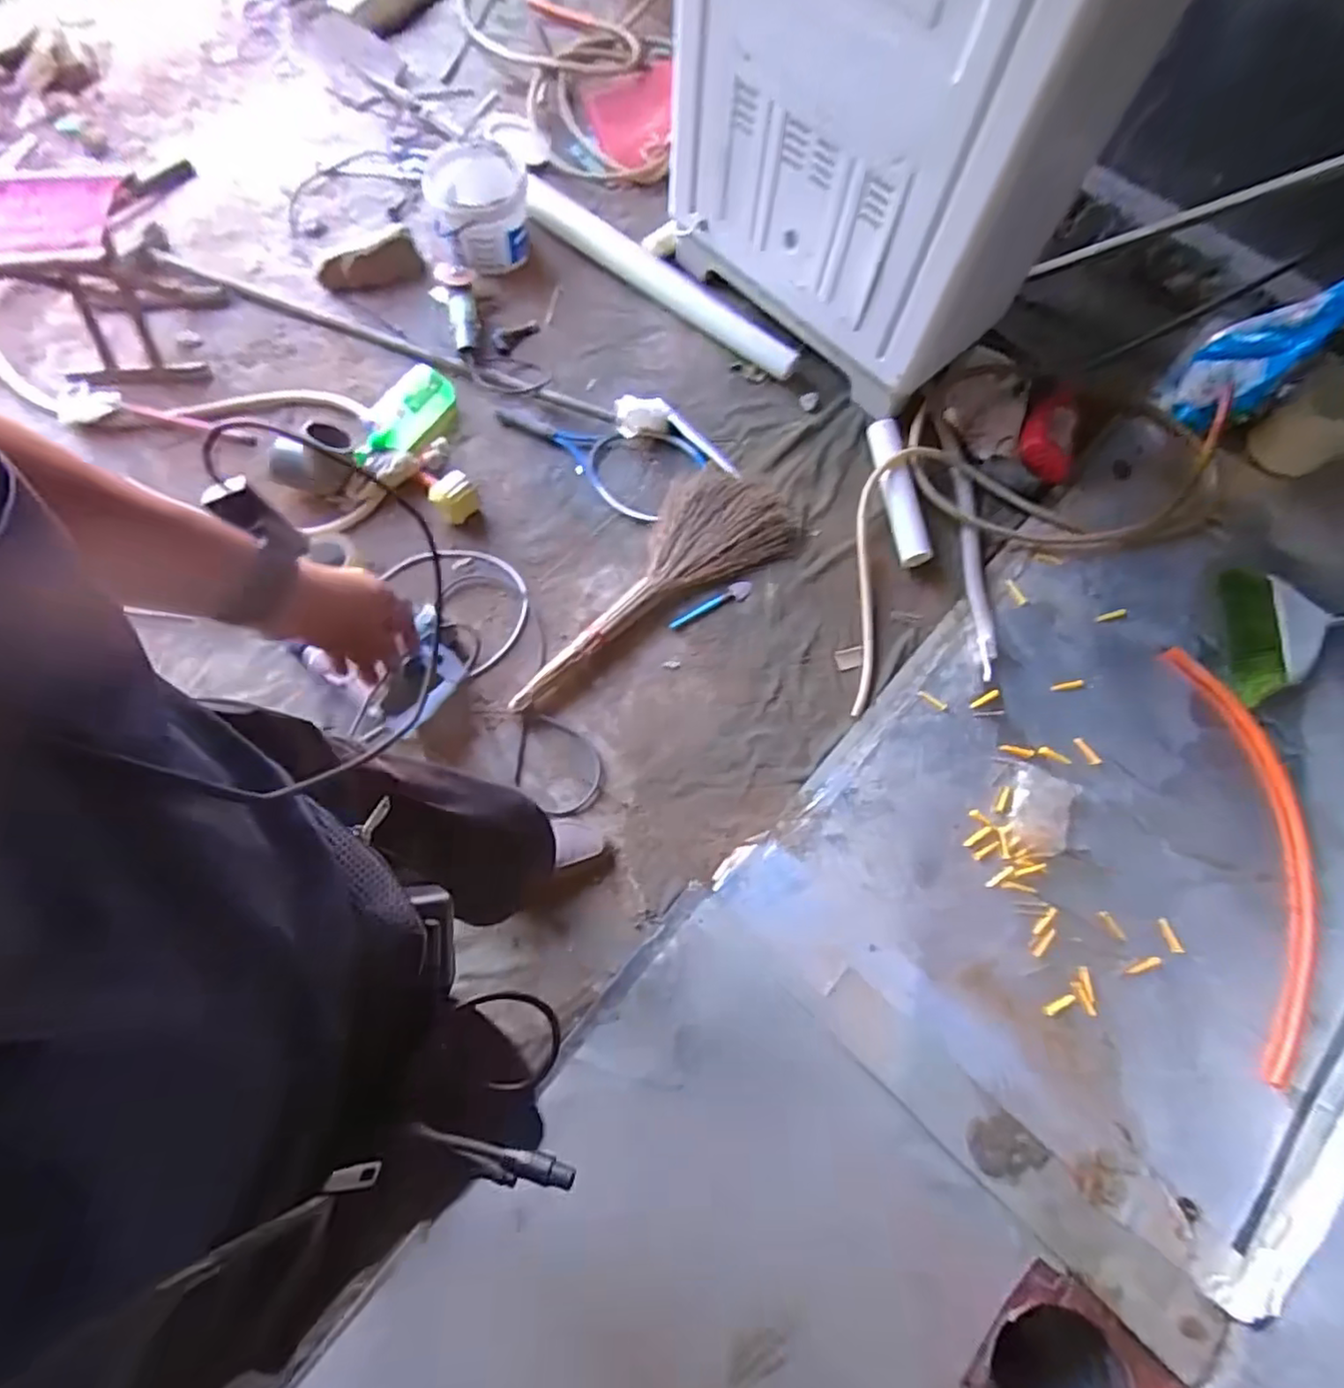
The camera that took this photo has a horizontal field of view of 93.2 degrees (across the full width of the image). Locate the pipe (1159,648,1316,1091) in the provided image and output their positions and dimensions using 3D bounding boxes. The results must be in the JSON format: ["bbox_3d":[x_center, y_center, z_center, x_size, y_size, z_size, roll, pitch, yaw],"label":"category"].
[{"bbox_3d":[1.118,0.290,1.205,0.203,0.036,0.779,-1,72,0],"label":"pipe"}]

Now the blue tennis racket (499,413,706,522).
[{"bbox_3d":[-0.184,-0.572,1.519,0.506,0.042,0.223,25,74,8],"label":"blue tennis racket"}]

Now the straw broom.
[{"bbox_3d":[-0.073,-0.258,1.371,0.708,0.052,0.269,-32,75,-7],"label":"straw broom"}]

